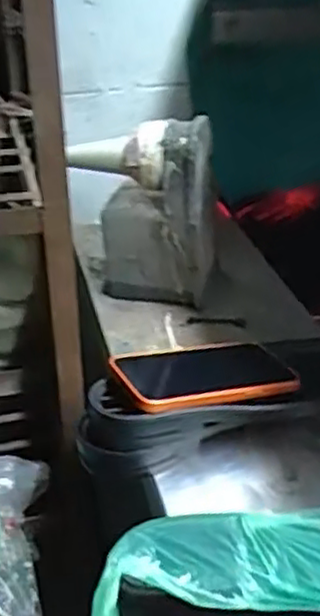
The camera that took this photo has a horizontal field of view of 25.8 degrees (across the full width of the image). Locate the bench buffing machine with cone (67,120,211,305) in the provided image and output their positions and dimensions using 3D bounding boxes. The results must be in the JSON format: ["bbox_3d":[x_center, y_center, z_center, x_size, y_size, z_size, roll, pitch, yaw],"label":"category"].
[{"bbox_3d":[-0.017,-0.111,0.793,0.162,0.188,0.105,0,31,1],"label":"bench buffing machine with cone"}]

